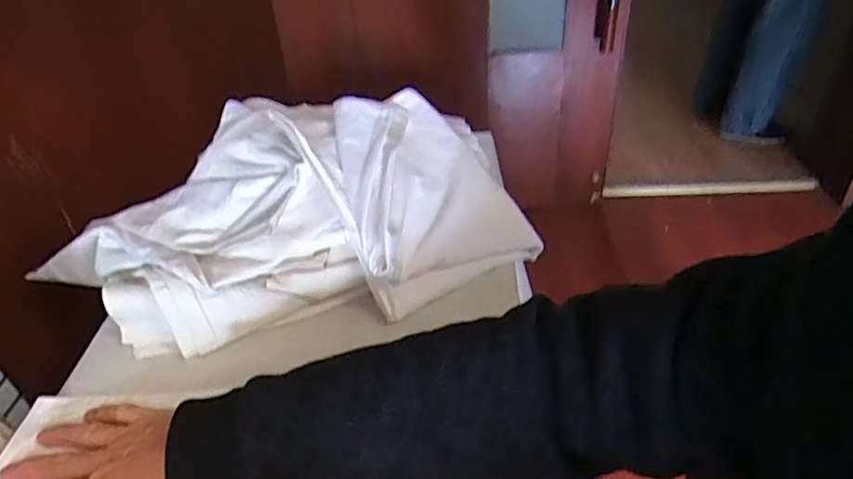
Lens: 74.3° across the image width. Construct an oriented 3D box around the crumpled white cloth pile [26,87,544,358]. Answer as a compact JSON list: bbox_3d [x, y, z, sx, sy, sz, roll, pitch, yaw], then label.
[{"bbox_3d":[-0.135,-0.045,0.594,0.454,0.121,0.294,-8,36,-5],"label":"crumpled white cloth pile"}]

